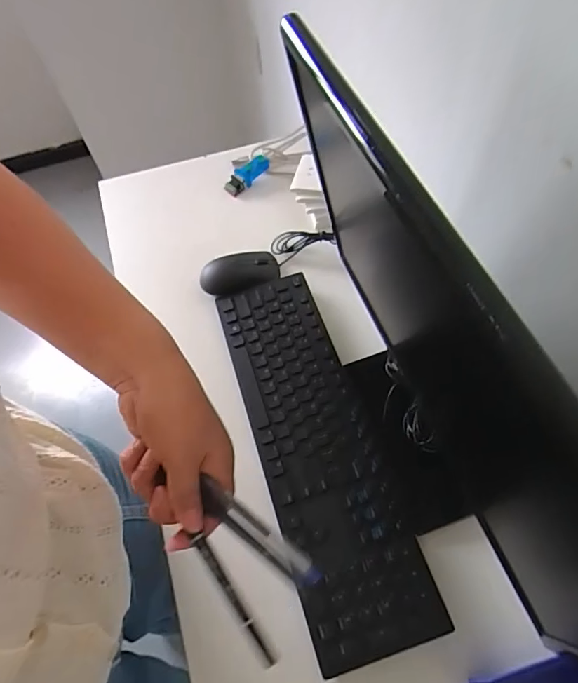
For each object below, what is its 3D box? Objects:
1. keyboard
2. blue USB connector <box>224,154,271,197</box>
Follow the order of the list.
[{"bbox_3d":[0.024,0.106,0.527,0.124,0.015,0.433,-17,60,-6],"label":"keyboard"},{"bbox_3d":[-0.070,-0.278,0.775,0.085,0.023,0.028,-41,64,-1],"label":"blue USB connector"}]

